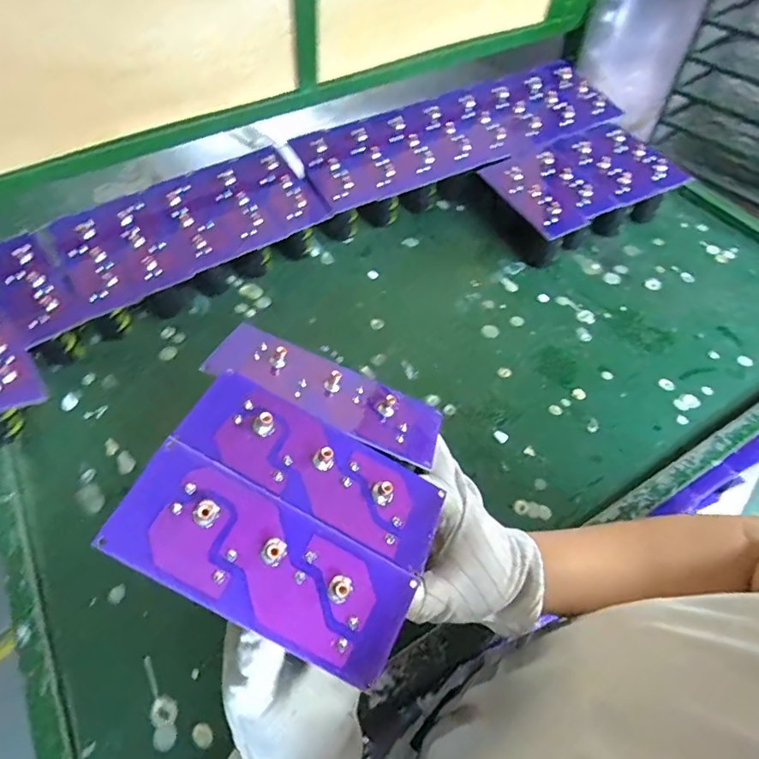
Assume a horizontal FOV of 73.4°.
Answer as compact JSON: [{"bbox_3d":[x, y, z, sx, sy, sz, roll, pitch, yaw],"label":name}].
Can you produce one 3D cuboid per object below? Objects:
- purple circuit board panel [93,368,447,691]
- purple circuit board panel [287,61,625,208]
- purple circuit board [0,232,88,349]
[{"bbox_3d":[-0.041,0.064,0.246,0.135,0.009,0.102,30,57,-5],"label":"purple circuit board panel"},{"bbox_3d":[0.097,-0.324,0.645,0.413,0.024,0.167,-20,57,-13],"label":"purple circuit board panel"},{"bbox_3d":[-0.338,-0.091,0.492,0.056,0.011,0.132,-32,68,-22],"label":"purple circuit board"}]

